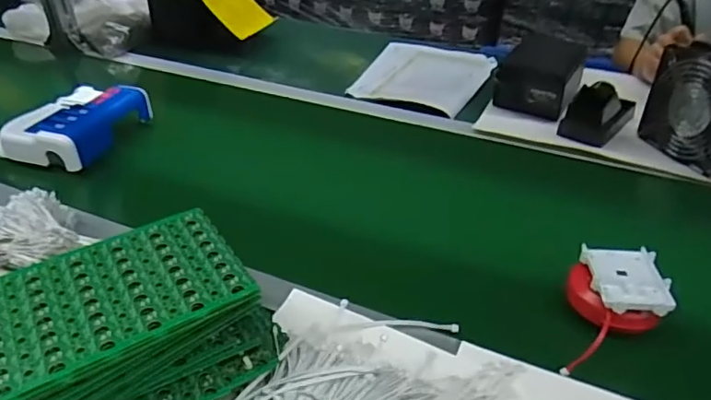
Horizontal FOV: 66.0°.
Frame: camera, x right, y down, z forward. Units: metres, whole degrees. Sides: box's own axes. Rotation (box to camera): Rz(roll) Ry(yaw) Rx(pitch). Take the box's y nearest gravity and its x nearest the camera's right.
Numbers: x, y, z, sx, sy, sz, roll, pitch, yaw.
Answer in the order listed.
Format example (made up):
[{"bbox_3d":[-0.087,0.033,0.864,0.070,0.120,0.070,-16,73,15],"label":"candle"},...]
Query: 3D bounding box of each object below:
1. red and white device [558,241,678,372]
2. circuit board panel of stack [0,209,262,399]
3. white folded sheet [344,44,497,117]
[{"bbox_3d":[0.243,0.103,0.514,0.083,0.060,0.131,14,37,18],"label":"red and white device"},{"bbox_3d":[-0.183,0.071,0.407,0.184,0.011,0.115,-21,40,-26],"label":"circuit board panel of stack"},{"bbox_3d":[0.134,-0.244,1.073,0.237,0.035,0.319,15,38,20],"label":"white folded sheet"}]

